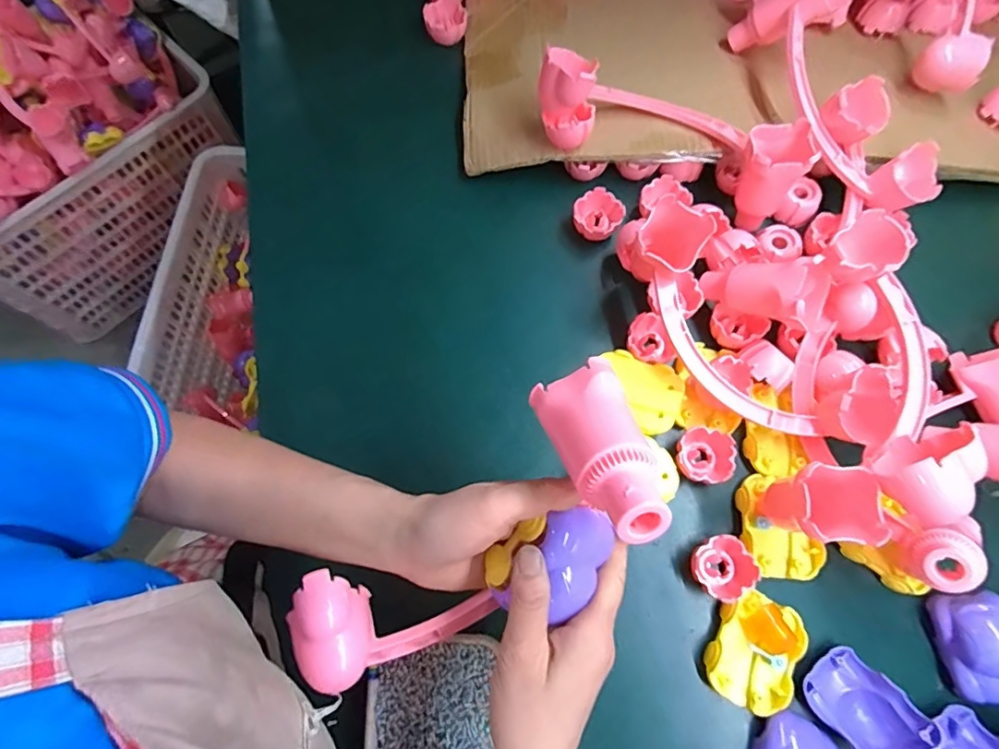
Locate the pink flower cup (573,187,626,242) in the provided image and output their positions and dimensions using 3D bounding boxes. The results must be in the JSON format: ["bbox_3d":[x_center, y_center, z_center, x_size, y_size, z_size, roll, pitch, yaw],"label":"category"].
[{"bbox_3d":[0.101,-0.162,0.536,0.047,0.029,0.048,0,74,0],"label":"pink flower cup"}]

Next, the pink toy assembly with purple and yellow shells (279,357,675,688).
[{"bbox_3d":[-0.012,0.105,0.304,0.238,0.090,0.109,-37,76,13],"label":"pink toy assembly with purple and yellow shells"}]

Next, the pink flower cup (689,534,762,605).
[{"bbox_3d":[0.184,0.162,0.435,0.048,0.032,0.048,0,74,0],"label":"pink flower cup"}]

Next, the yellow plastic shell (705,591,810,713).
[{"bbox_3d":[0.203,0.221,0.415,0.063,0.026,0.082,26,75,7],"label":"yellow plastic shell"}]

